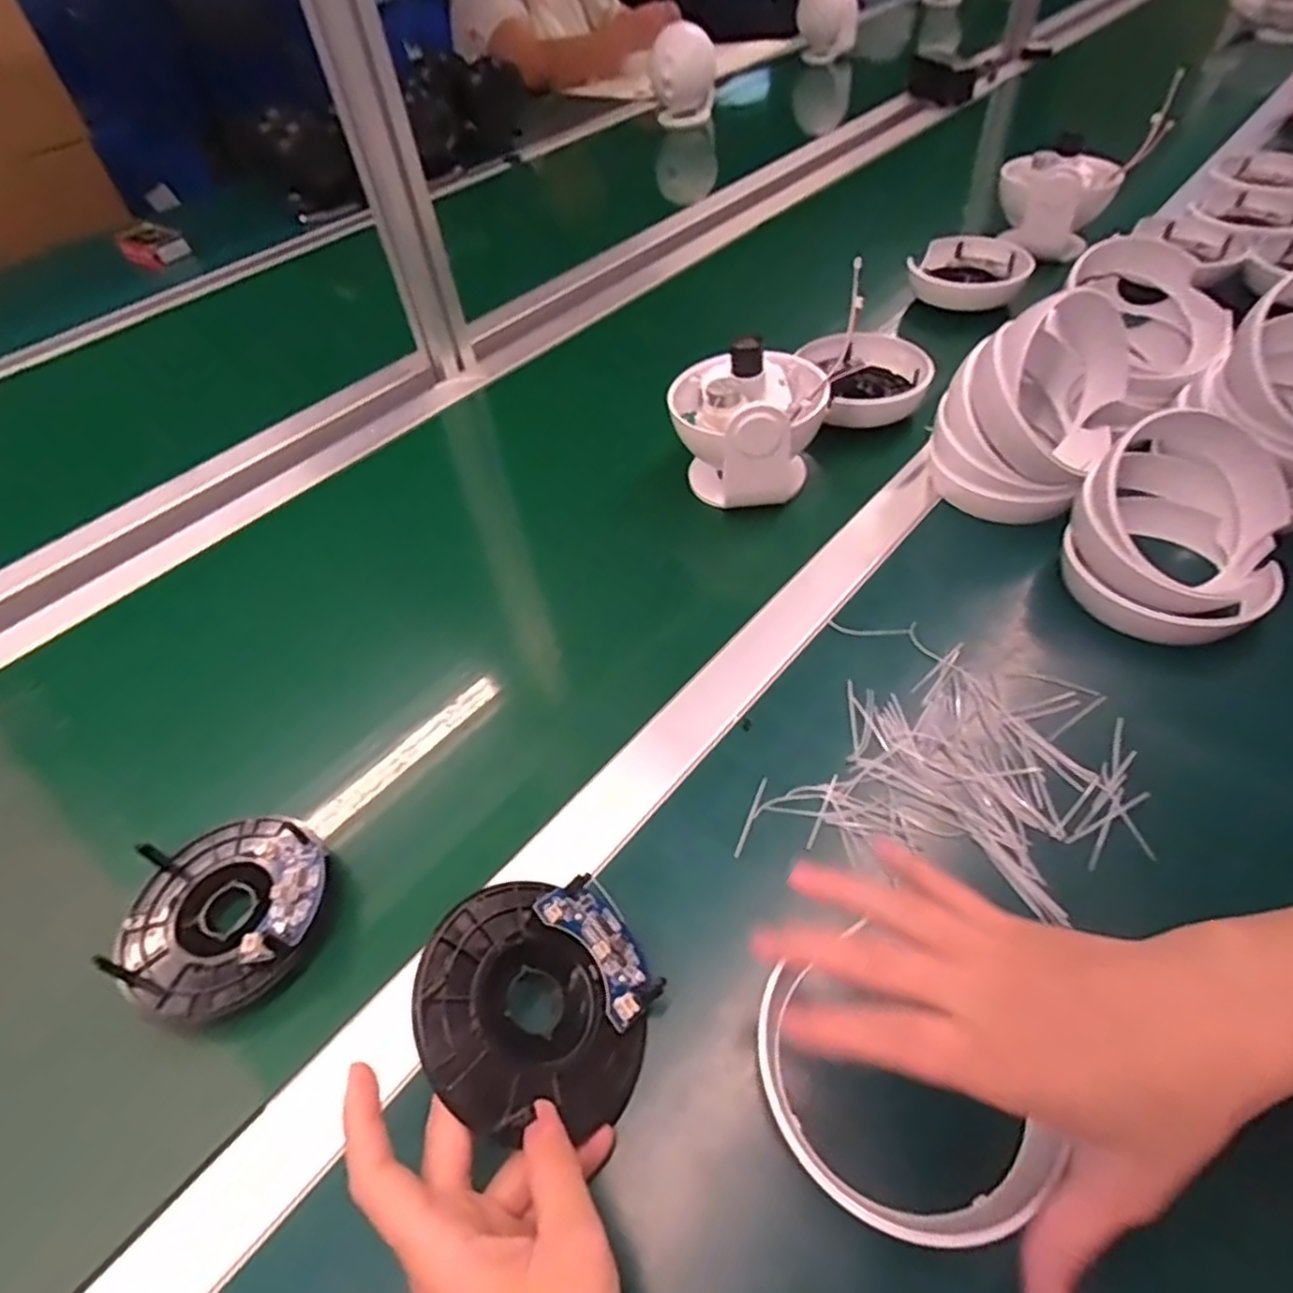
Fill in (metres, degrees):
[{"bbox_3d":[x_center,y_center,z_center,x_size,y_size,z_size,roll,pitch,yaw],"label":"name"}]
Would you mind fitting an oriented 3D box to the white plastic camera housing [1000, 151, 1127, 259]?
[{"bbox_3d":[0.453,-0.487,0.789,0.115,0.106,0.072,-1,49,5],"label":"white plastic camera housing"}]

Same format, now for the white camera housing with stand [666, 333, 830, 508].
[{"bbox_3d":[0.075,-0.173,0.539,0.109,0.103,0.109,3,50,8],"label":"white camera housing with stand"}]

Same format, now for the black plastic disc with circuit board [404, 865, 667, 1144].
[{"bbox_3d":[-0.044,0.149,0.305,0.103,0.015,0.098,17,46,-19],"label":"black plastic disc with circuit board"}]

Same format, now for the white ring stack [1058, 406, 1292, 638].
[{"bbox_3d":[0.334,-0.073,0.449,0.116,0.077,0.128,28,58,27],"label":"white ring stack"}]

